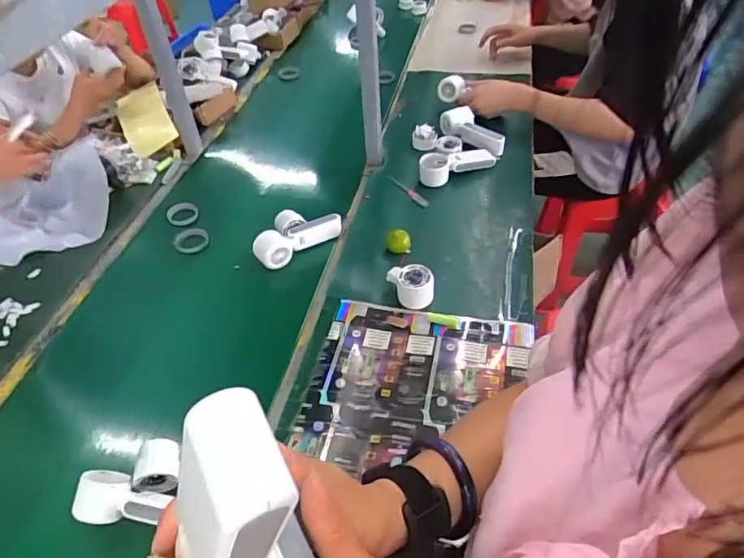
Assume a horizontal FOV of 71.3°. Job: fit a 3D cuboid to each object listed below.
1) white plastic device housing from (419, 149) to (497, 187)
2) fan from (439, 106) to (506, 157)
[{"bbox_3d":[0.178,-0.239,1.075,0.177,0.051,0.055,-19,48,-14],"label":"white plastic device housing"},{"bbox_3d":[0.222,-0.320,1.144,0.066,0.061,0.162,-26,50,-21],"label":"fan"}]

